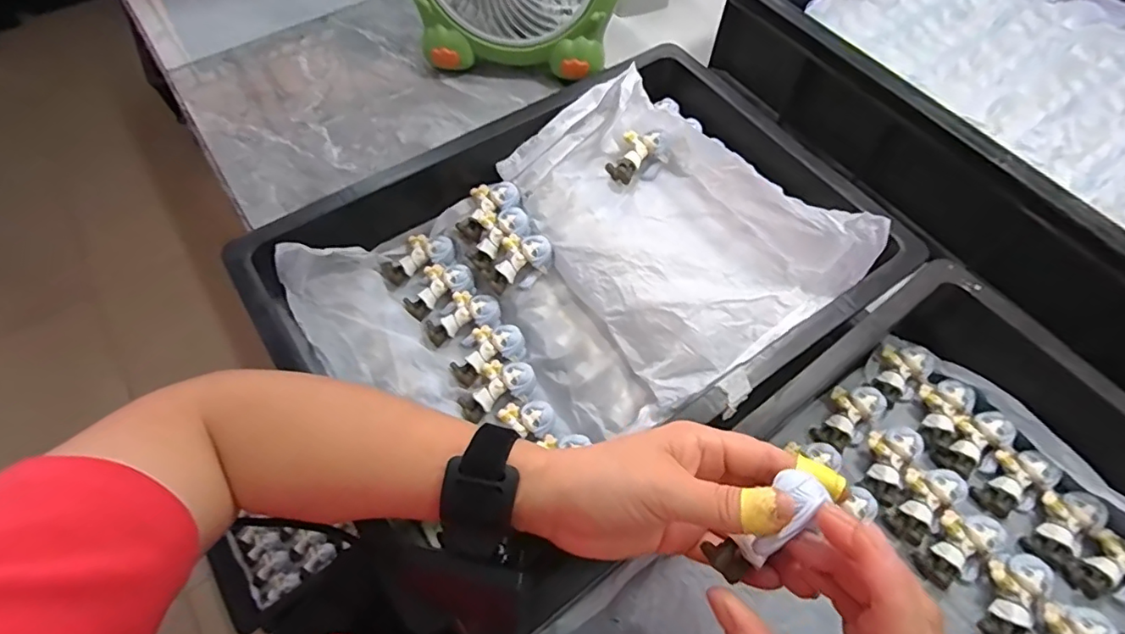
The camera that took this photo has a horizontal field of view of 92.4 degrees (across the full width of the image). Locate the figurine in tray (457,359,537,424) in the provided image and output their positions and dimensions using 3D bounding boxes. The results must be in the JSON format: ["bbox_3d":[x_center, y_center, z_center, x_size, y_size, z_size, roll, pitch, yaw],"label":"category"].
[{"bbox_3d":[-0.053,0.056,0.432,0.063,0.021,0.036,-33,68,-1],"label":"figurine in tray"}]

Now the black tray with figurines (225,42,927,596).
[{"bbox_3d":[0.016,-0.038,0.438,0.445,0.092,0.314,-31,67,-17],"label":"black tray with figurines"}]

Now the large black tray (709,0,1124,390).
[{"bbox_3d":[0.500,-0.218,0.533,0.398,0.099,0.581,-31,67,-17],"label":"large black tray"}]

